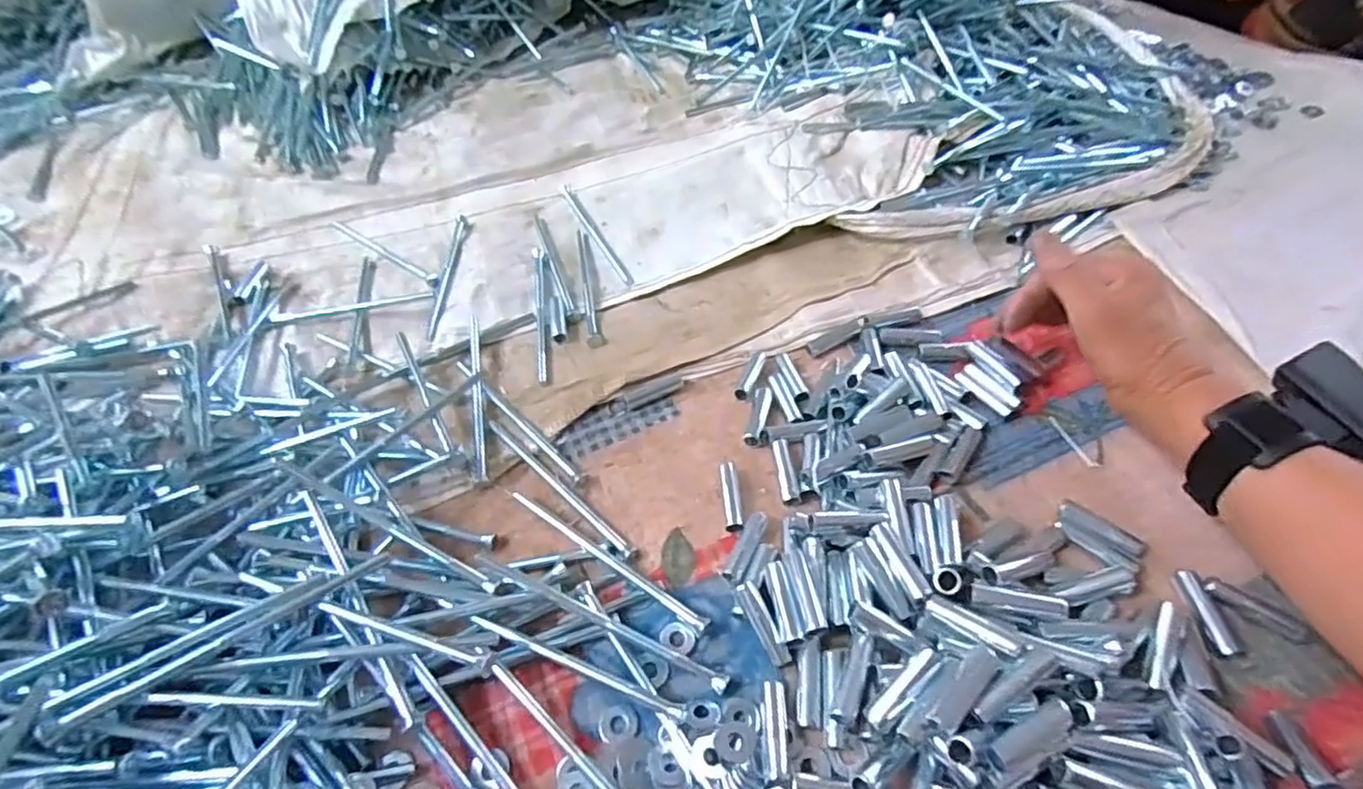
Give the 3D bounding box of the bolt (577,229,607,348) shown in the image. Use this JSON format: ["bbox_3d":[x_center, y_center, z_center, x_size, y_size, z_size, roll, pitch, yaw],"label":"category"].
[{"bbox_3d":[-0.075,-0.093,0.528,0.013,0.009,0.145,-9,51,-4],"label":"bolt"}]

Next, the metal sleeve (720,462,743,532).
[{"bbox_3d":[0.029,0.062,0.394,0.010,0.011,0.046,-4,51,1],"label":"metal sleeve"}]

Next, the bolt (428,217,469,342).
[{"bbox_3d":[-0.197,-0.103,0.551,0.009,0.007,0.155,-4,53,0],"label":"bolt"}]

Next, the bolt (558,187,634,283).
[{"bbox_3d":[-0.077,-0.146,0.581,0.011,0.004,0.156,-23,55,-14],"label":"bolt"}]

